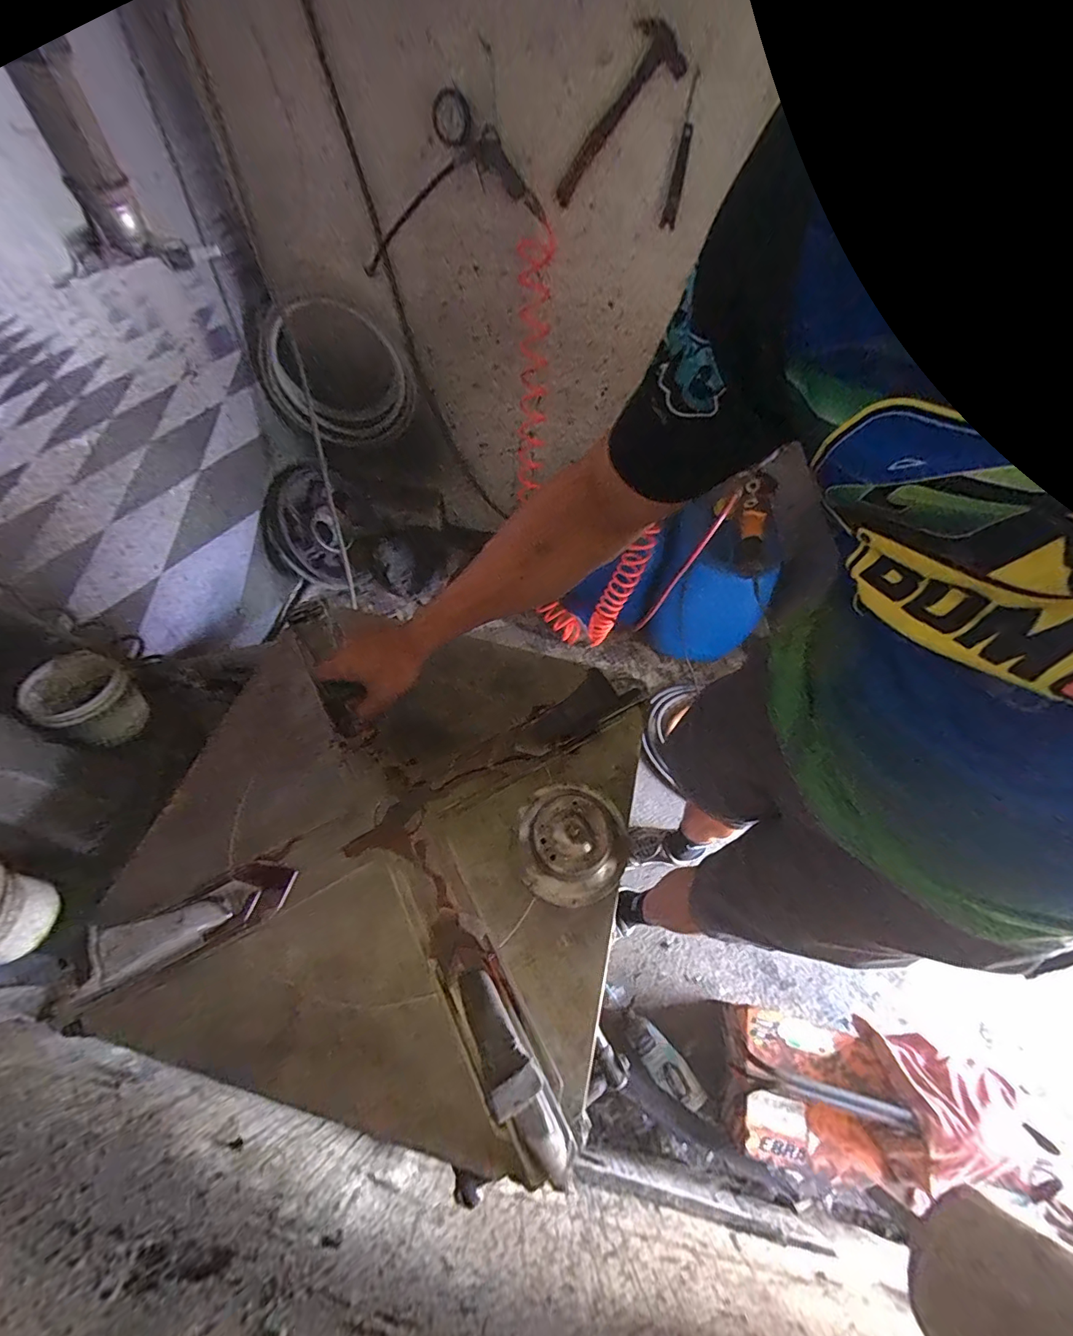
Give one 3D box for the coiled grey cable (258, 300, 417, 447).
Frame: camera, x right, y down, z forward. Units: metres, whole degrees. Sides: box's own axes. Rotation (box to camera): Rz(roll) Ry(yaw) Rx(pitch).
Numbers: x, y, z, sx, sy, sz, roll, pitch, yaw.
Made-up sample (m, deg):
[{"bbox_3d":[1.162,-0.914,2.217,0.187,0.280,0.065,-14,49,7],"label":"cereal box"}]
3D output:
[{"bbox_3d":[-0.545,-0.813,1.347,0.382,0.377,0.106,-25,63,-17],"label":"coiled grey cable"}]

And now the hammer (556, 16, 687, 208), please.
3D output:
[{"bbox_3d":[0.136,-1.003,0.885,0.081,0.273,0.047,19,48,-41],"label":"hammer"}]

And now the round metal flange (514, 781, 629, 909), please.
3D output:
[{"bbox_3d":[0.044,0.202,0.575,0.132,0.050,0.140,1,59,-2],"label":"round metal flange"}]

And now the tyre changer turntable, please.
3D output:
[{"bbox_3d":[-0.173,0.173,0.582,0.562,0.079,0.530,12,59,4],"label":"tyre changer turntable"}]

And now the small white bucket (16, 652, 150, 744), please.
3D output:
[{"bbox_3d":[-0.724,0.051,0.776,0.128,0.097,0.122,1,59,-2],"label":"small white bucket"}]

